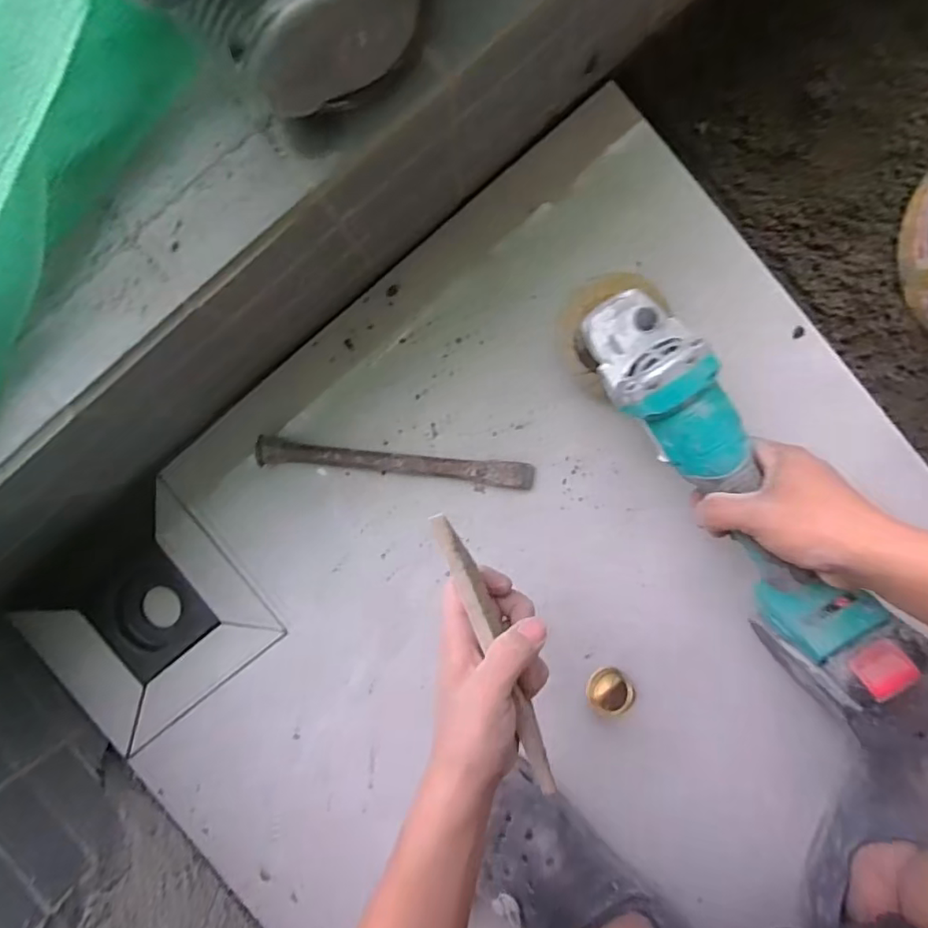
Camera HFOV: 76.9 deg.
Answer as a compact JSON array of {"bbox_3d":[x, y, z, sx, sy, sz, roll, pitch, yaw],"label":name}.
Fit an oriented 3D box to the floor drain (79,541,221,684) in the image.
[{"bbox_3d":[-0.304,0.141,0.570,0.102,0.027,0.105,-39,91,5],"label":"floor drain"}]

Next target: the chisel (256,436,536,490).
[{"bbox_3d":[-0.061,0.000,0.524,0.245,0.020,0.023,6,94,3],"label":"chisel"}]

